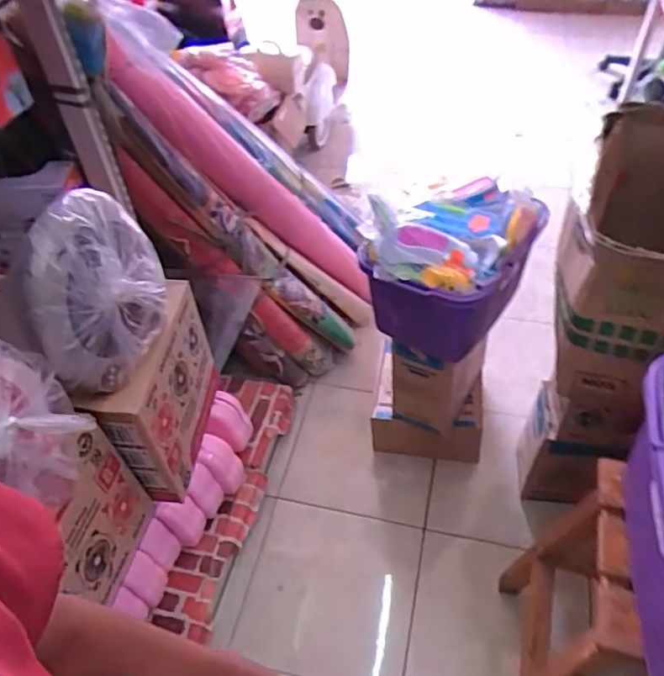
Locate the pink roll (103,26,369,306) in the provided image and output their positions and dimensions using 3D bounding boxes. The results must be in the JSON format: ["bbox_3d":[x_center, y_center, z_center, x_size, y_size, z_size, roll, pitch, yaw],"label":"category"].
[{"bbox_3d":[-0.187,-0.406,1.660,0.140,1.145,0.139,-13,64,28],"label":"pink roll"}]

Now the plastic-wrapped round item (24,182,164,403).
[{"bbox_3d":[-0.311,-0.066,0.810,0.083,0.241,0.239,8,49,11],"label":"plastic-wrapped round item"}]

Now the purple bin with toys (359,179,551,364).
[{"bbox_3d":[0.245,-0.153,1.241,0.291,0.267,0.303,22,53,21],"label":"purple bin with toys"}]

